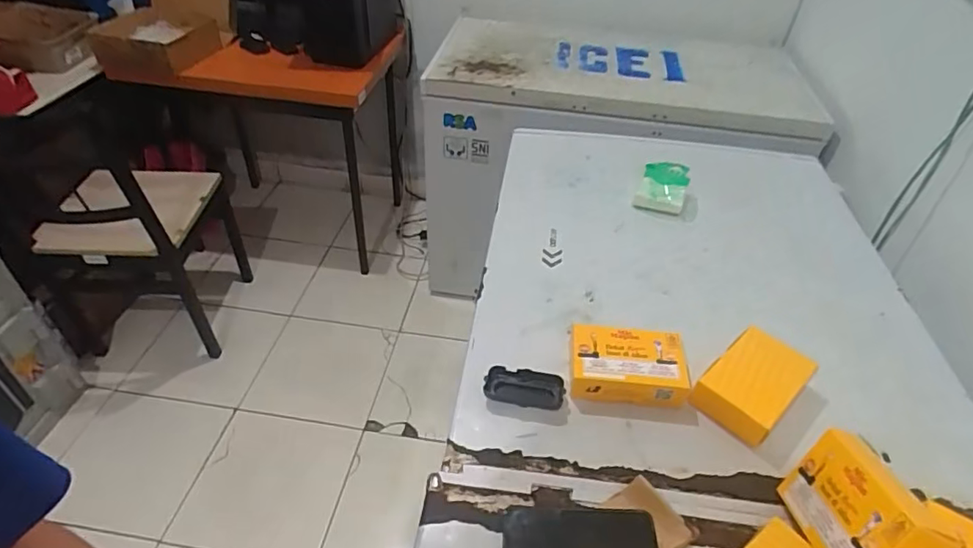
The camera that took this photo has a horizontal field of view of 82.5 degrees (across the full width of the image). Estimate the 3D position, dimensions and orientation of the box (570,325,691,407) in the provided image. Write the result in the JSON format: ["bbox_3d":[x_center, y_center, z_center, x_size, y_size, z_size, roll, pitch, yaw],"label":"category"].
[{"bbox_3d":[0.206,0.134,0.810,0.165,0.059,0.099,5,40,3],"label":"box"}]

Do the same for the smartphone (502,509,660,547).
[{"bbox_3d":[0.106,0.308,0.629,0.171,0.006,0.089,-3,37,6],"label":"smartphone"}]

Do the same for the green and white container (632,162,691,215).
[{"bbox_3d":[0.379,-0.186,1.191,0.097,0.086,0.099,16,42,16],"label":"green and white container"}]

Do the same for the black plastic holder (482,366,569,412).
[{"bbox_3d":[0.054,0.163,0.796,0.113,0.027,0.046,9,41,9],"label":"black plastic holder"}]

